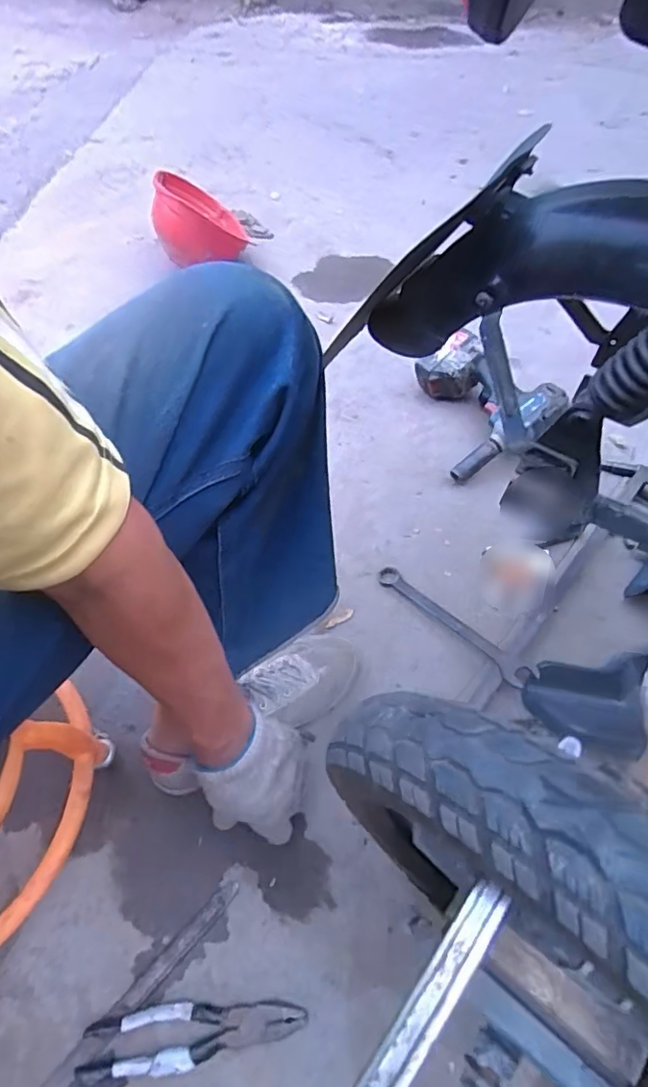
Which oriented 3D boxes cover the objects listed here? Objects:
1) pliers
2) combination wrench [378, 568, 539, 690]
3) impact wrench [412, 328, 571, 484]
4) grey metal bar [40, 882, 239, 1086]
[{"bbox_3d":[-0.119,0.451,0.498,0.200,0.018,0.047,-5,56,-1],"label":"pliers"},{"bbox_3d":[0.170,0.104,0.728,0.238,0.015,0.032,37,65,24],"label":"combination wrench"},{"bbox_3d":[0.260,-0.239,0.916,0.186,0.097,0.230,-18,57,-9],"label":"impact wrench"},{"bbox_3d":[-0.195,0.445,0.514,0.020,0.010,0.289,37,65,24],"label":"grey metal bar"}]

